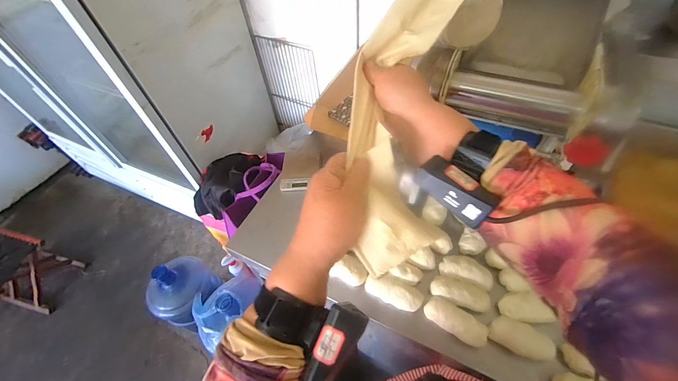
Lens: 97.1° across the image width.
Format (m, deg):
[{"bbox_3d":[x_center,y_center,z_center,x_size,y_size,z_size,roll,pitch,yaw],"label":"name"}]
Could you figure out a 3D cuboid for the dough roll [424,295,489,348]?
[{"bbox_3d":[0.211,0.237,0.542,0.111,0.033,0.047,30,61,24],"label":"dough roll"}]

